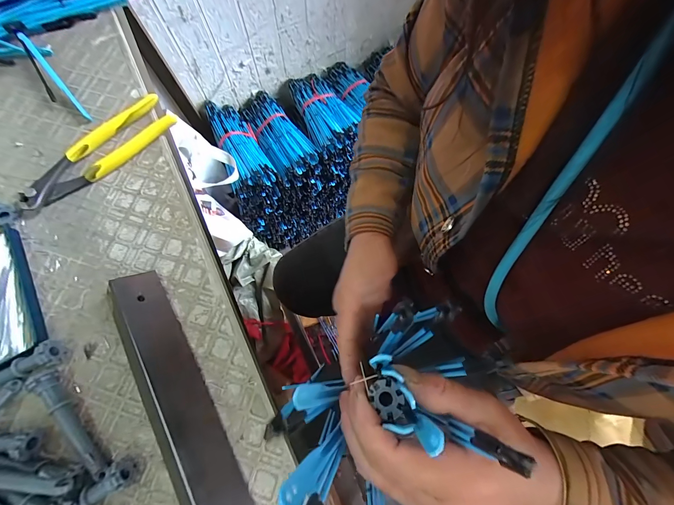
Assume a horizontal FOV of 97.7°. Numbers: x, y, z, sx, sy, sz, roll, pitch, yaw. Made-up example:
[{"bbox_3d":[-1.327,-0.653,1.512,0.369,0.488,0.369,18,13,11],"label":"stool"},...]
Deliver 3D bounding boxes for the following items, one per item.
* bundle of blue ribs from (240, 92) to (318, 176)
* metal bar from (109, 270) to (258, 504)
[{"bbox_3d":[-0.162,-0.331,0.788,0.114,0.056,0.296,-28,74,-8],"label":"bundle of blue ribs"},{"bbox_3d":[-0.106,0.155,0.217,0.047,0.029,0.308,-29,75,-9],"label":"metal bar"}]

